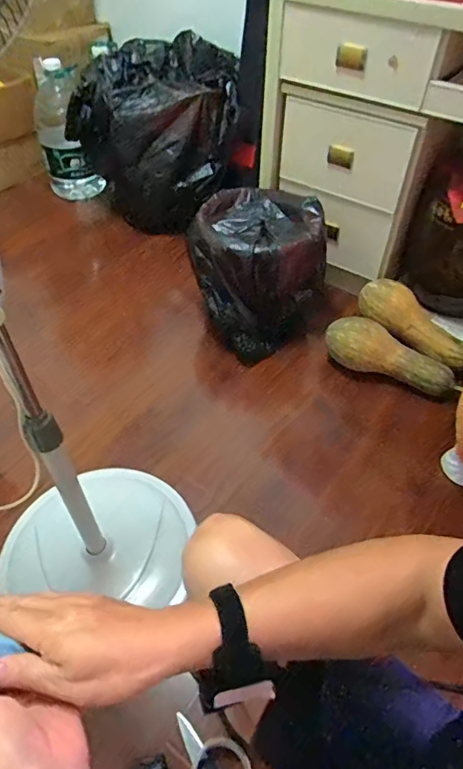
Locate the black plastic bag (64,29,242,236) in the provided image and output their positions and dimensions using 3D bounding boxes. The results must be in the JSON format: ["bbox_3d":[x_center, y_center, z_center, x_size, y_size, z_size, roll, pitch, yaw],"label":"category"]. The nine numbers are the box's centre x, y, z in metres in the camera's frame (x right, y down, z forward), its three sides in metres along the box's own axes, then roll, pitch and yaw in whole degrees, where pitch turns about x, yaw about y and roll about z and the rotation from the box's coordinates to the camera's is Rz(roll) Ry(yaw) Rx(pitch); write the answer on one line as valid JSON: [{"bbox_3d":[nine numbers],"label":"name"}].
[{"bbox_3d":[-0.272,-0.843,1.738,0.566,0.539,0.433,-6,48,-7],"label":"black plastic bag"}]

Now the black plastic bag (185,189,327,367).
[{"bbox_3d":[0.062,-0.317,1.374,0.334,0.306,0.360,-32,56,-27],"label":"black plastic bag"}]

